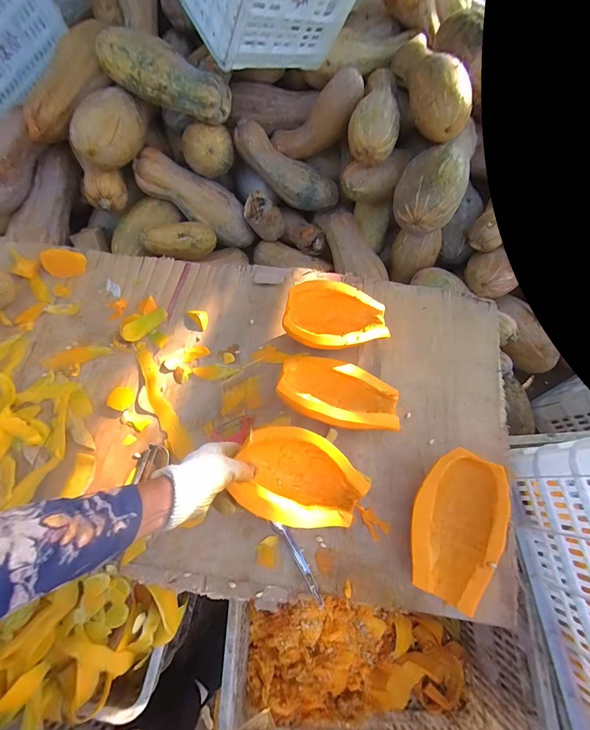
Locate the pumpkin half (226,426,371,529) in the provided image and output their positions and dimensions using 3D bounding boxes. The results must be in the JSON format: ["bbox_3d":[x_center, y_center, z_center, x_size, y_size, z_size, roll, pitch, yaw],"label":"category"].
[{"bbox_3d":[0.010,0.168,0.465,0.180,0.072,0.127,16,69,5],"label":"pumpkin half"}]

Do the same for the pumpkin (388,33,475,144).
[{"bbox_3d":[0.327,-0.667,0.732,0.129,0.103,0.291,-6,69,-3],"label":"pumpkin"}]

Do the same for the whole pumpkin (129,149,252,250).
[{"bbox_3d":[-0.274,-0.468,0.904,0.347,0.108,0.109,24,64,-34],"label":"whole pumpkin"}]

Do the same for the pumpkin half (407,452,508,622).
[{"bbox_3d":[0.235,0.236,0.473,0.119,0.069,0.198,25,70,9],"label":"pumpkin half"}]

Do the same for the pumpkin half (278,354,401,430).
[{"bbox_3d":[0.071,0.050,0.538,0.200,0.069,0.124,9,68,2],"label":"pumpkin half"}]

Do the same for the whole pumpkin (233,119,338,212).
[{"bbox_3d":[-0.027,-0.553,0.902,0.327,0.099,0.096,25,67,-23],"label":"whole pumpkin"}]

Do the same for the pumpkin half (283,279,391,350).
[{"bbox_3d":[0.075,-0.085,0.589,0.189,0.075,0.129,-4,68,-3],"label":"pumpkin half"}]

